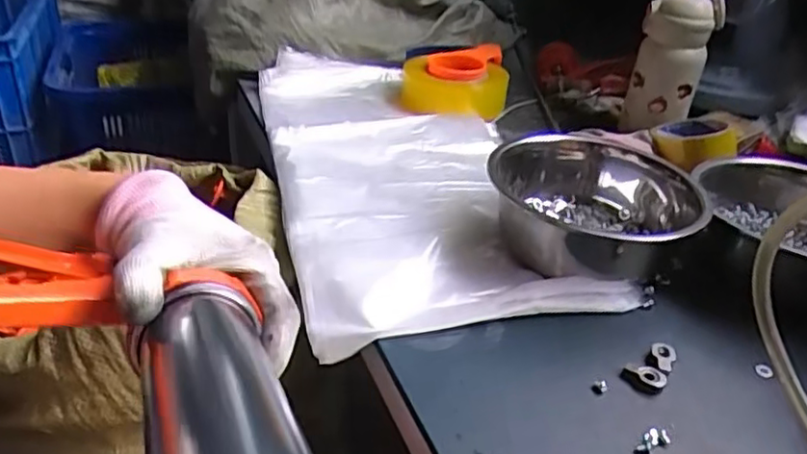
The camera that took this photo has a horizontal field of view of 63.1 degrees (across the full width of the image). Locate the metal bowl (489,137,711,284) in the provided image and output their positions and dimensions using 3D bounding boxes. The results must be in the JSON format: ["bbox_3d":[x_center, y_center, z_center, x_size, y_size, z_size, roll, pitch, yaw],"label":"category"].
[{"bbox_3d":[0.165,-0.018,0.583,0.166,0.063,0.164,3,31,-2],"label":"metal bowl"}]

